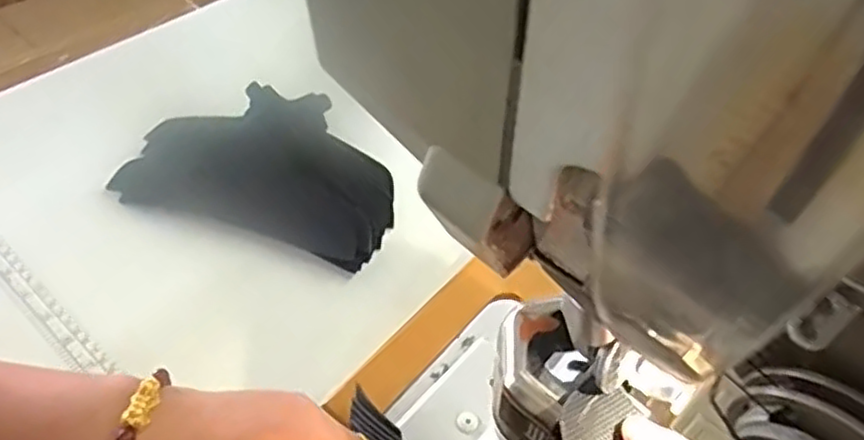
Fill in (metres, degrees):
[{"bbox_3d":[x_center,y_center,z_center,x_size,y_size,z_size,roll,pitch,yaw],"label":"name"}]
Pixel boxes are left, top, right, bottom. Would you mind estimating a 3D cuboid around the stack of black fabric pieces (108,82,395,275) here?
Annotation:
[{"bbox_3d":[-0.128,-0.042,0.548,0.206,0.024,0.126,15,66,9],"label":"stack of black fabric pieces"}]

